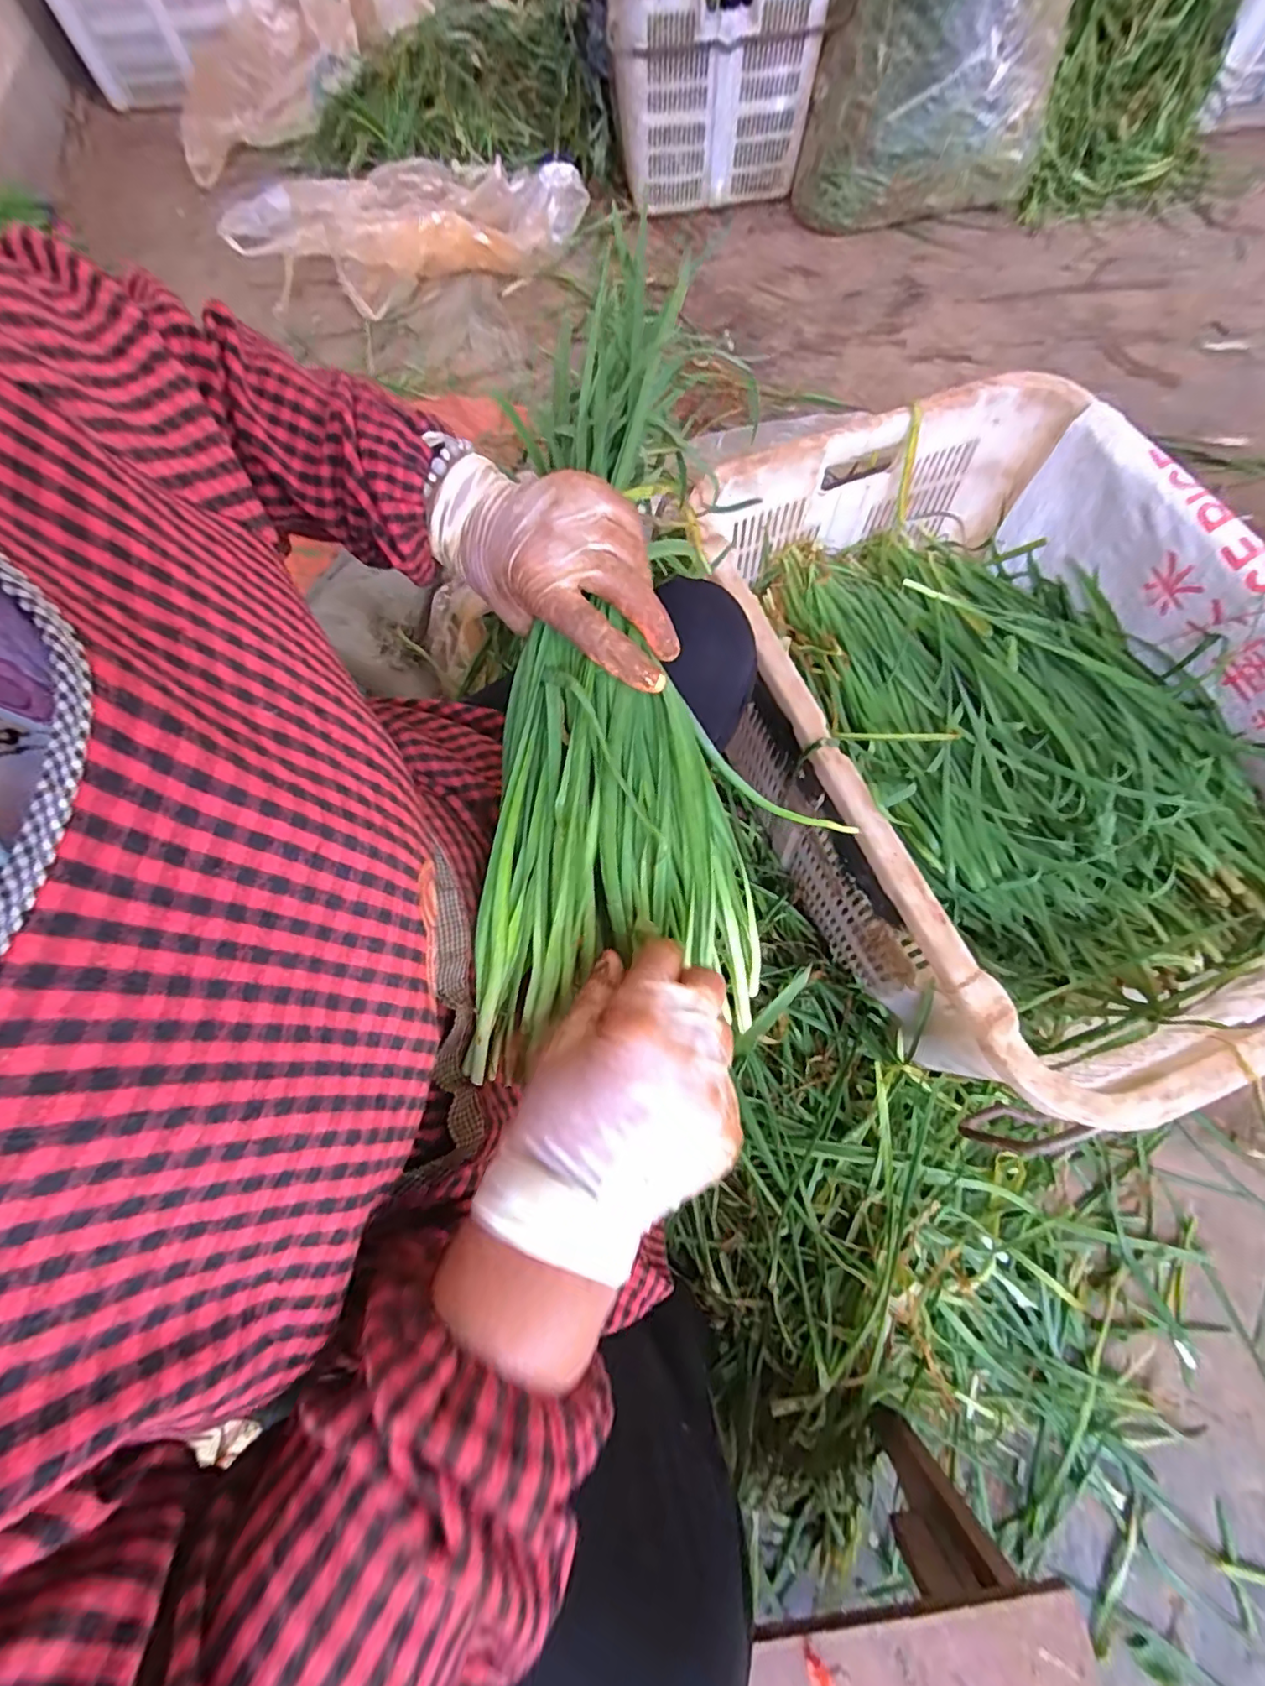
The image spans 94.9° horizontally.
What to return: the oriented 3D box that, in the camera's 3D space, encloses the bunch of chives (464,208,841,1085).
[{"bbox_3d":[0.005,-0.111,0.341,0.153,0.063,0.456,2,85,1],"label":"bunch of chives"}]

